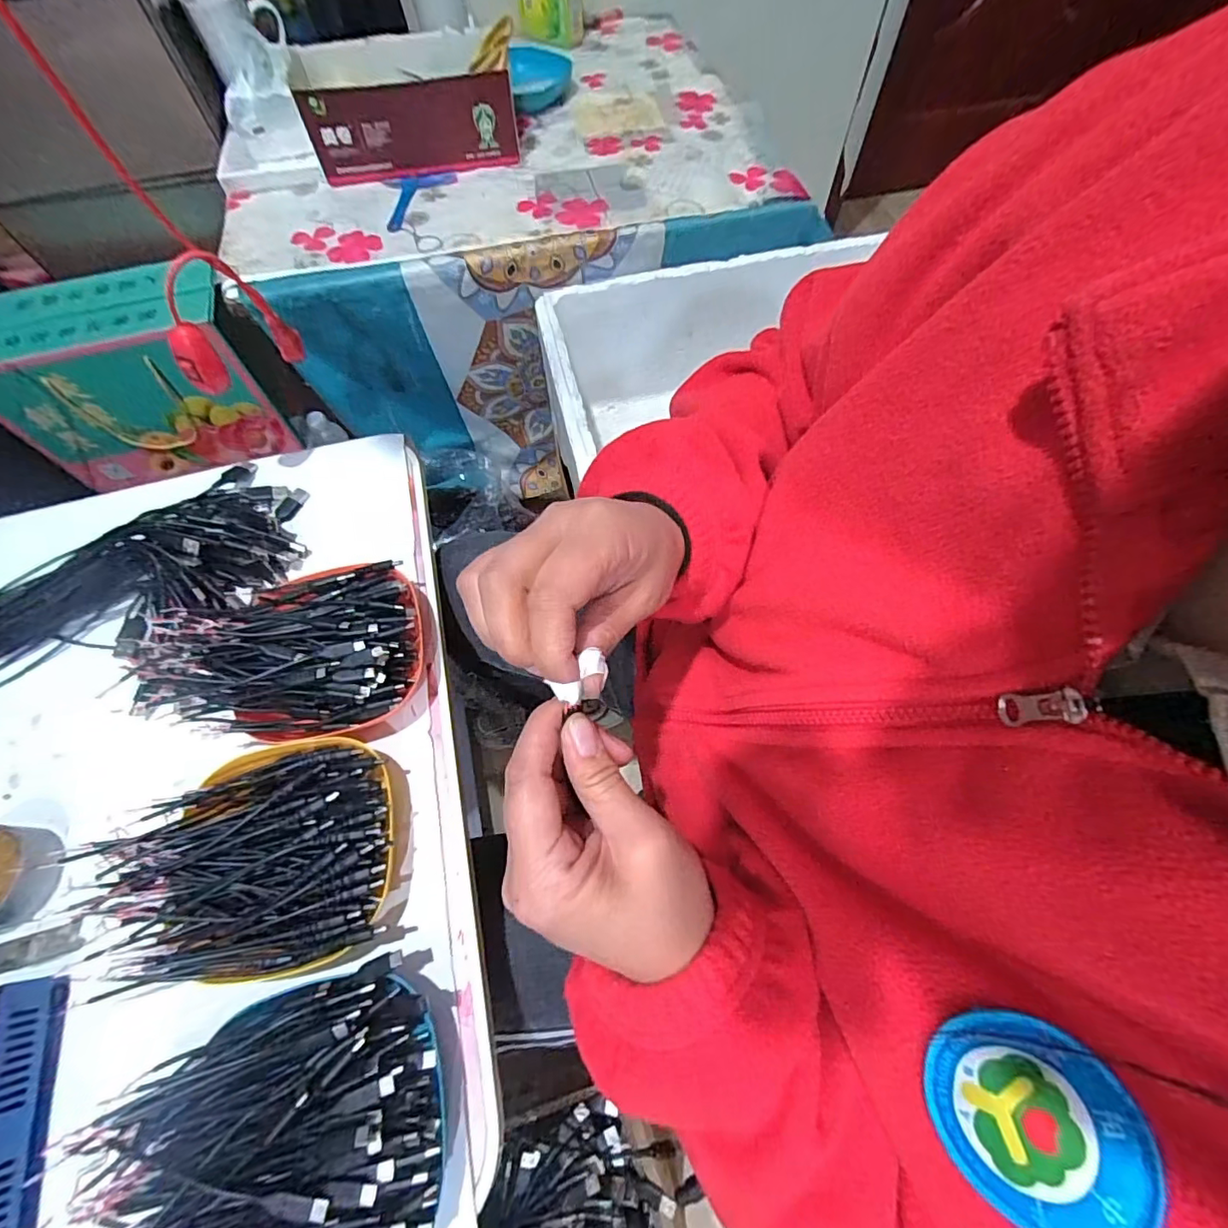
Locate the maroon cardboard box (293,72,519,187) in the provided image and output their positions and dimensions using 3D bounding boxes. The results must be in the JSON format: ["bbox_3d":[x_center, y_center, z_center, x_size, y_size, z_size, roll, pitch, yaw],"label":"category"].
[{"bbox_3d":[-0.248,-0.602,0.662,0.248,0.099,0.030,-12,65,-5],"label":"maroon cardboard box"}]

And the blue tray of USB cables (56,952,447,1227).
[{"bbox_3d":[-0.177,0.282,0.282,0.170,0.054,0.138,-15,65,-6],"label":"blue tray of USB cables"}]

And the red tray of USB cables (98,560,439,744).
[{"bbox_3d":[-0.239,0.029,0.403,0.186,0.064,0.131,-6,64,-2],"label":"red tray of USB cables"}]

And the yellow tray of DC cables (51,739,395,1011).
[{"bbox_3d":[-0.225,0.154,0.341,0.164,0.052,0.133,-6,65,-2],"label":"yellow tray of DC cables"}]

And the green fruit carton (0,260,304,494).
[{"bbox_3d":[-0.703,-0.347,0.799,0.319,0.233,0.145,-16,65,-7],"label":"green fruit carton"}]

